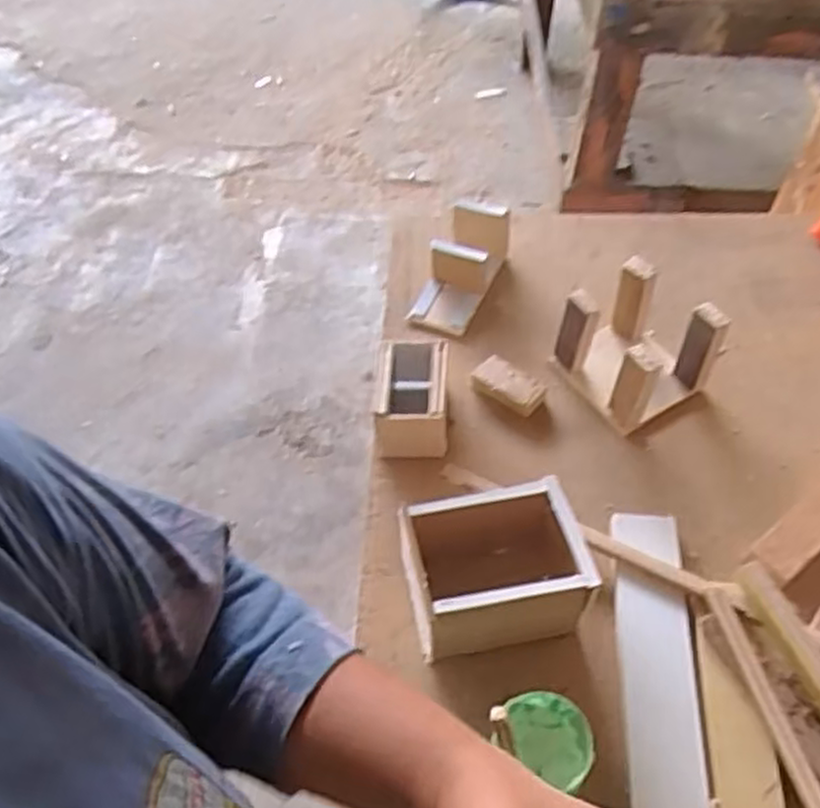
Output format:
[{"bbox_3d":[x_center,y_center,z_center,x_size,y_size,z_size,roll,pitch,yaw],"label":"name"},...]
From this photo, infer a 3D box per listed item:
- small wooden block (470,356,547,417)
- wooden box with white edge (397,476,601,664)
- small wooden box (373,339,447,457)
[{"bbox_3d":[0.085,-0.015,0.670,0.036,0.019,0.059,-37,59,-25],"label":"small wooden block"},{"bbox_3d":[0.058,0.118,0.526,0.118,0.078,0.087,-9,51,-5],"label":"wooden box with white edge"},{"bbox_3d":[0.001,-0.002,0.653,0.060,0.068,0.087,0,51,2],"label":"small wooden box"}]

